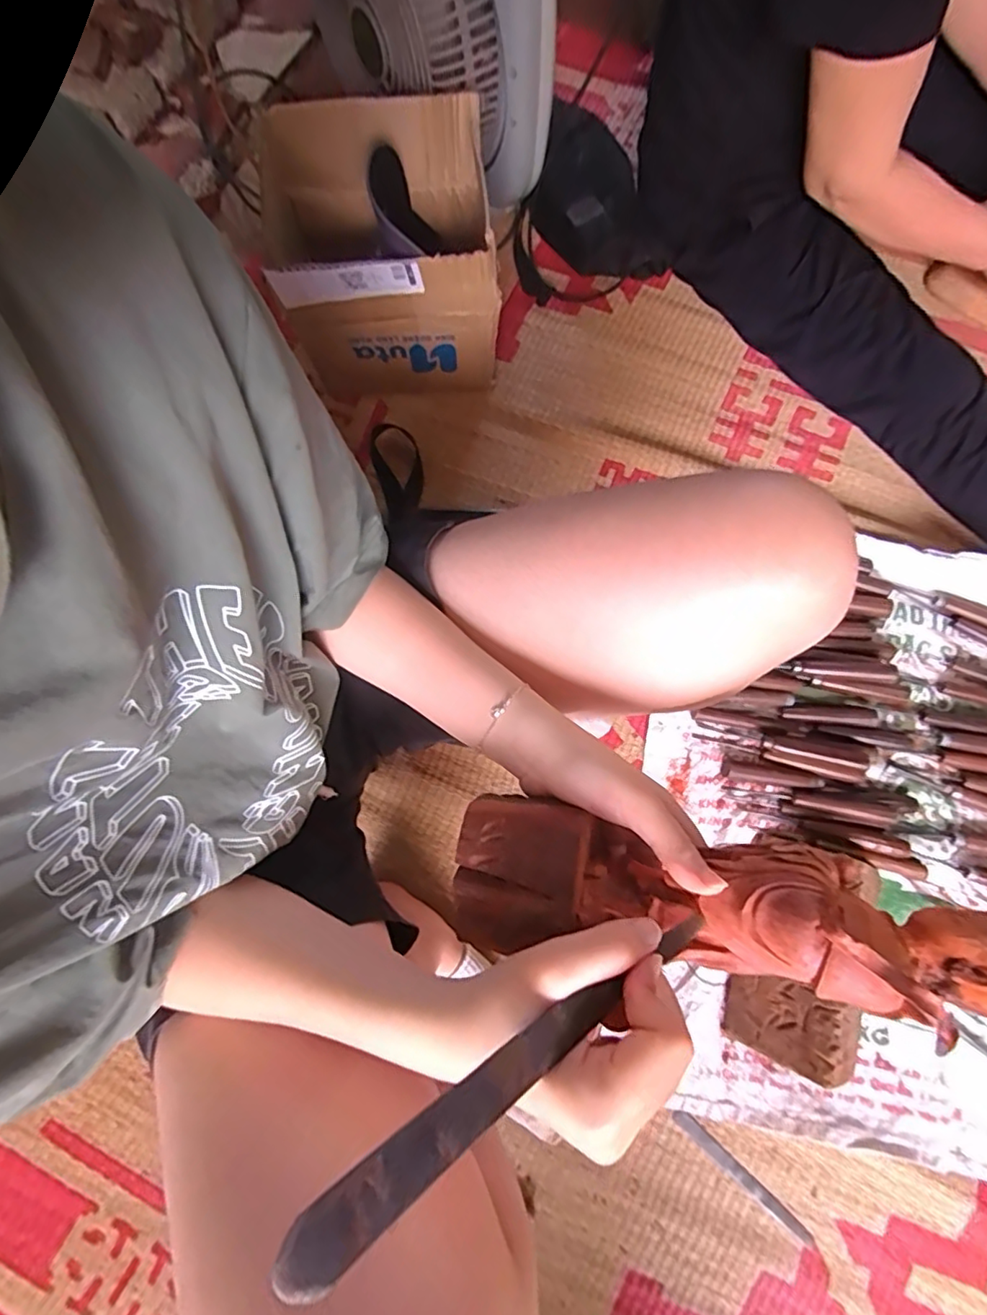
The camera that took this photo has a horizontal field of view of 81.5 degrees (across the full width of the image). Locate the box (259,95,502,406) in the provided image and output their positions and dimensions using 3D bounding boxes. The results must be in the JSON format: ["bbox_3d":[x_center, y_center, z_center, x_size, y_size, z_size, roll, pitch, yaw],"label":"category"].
[{"bbox_3d":[-0.112,-0.452,0.680,0.216,0.244,0.195,-3,76,0],"label":"box"}]

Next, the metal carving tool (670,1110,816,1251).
[{"bbox_3d":[0.244,0.513,0.566,0.161,0.004,0.014,41,78,11],"label":"metal carving tool"}]

